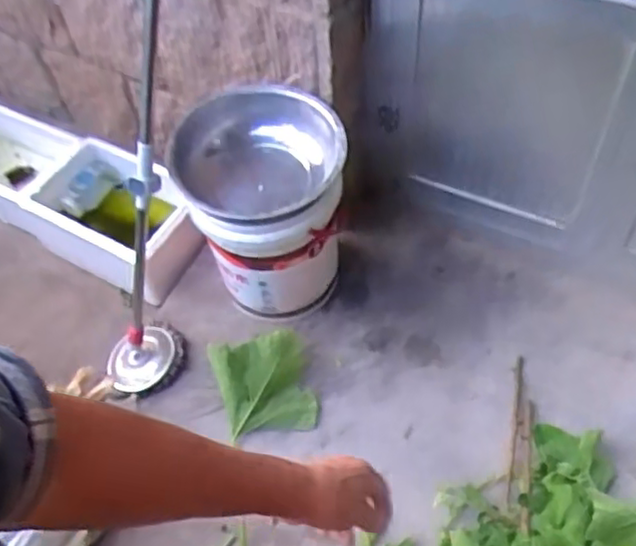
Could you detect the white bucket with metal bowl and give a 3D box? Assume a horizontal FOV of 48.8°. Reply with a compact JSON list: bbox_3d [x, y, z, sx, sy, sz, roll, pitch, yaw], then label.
[{"bbox_3d":[-0.114,-0.117,1.480,0.327,0.425,0.298,-1,53,2],"label":"white bucket with metal bowl"}]

